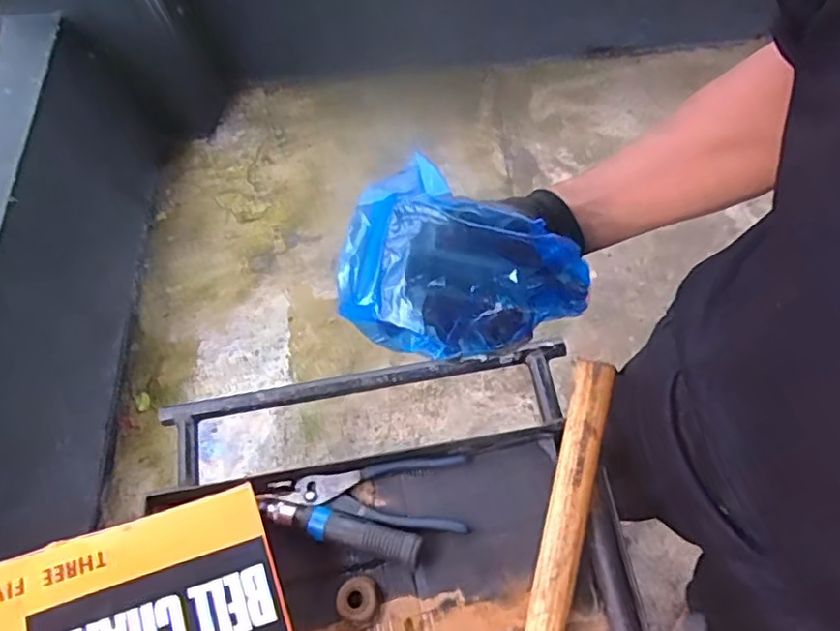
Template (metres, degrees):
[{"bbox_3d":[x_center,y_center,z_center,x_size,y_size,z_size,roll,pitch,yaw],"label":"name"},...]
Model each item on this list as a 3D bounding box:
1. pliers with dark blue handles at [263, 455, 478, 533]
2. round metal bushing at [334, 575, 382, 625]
[{"bbox_3d":[-0.054,0.175,0.631,0.203,0.022,0.072,1,66,6],"label":"pliers with dark blue handles"},{"bbox_3d":[-0.058,0.268,0.590,0.042,0.013,0.040,-2,66,5],"label":"round metal bushing"}]

